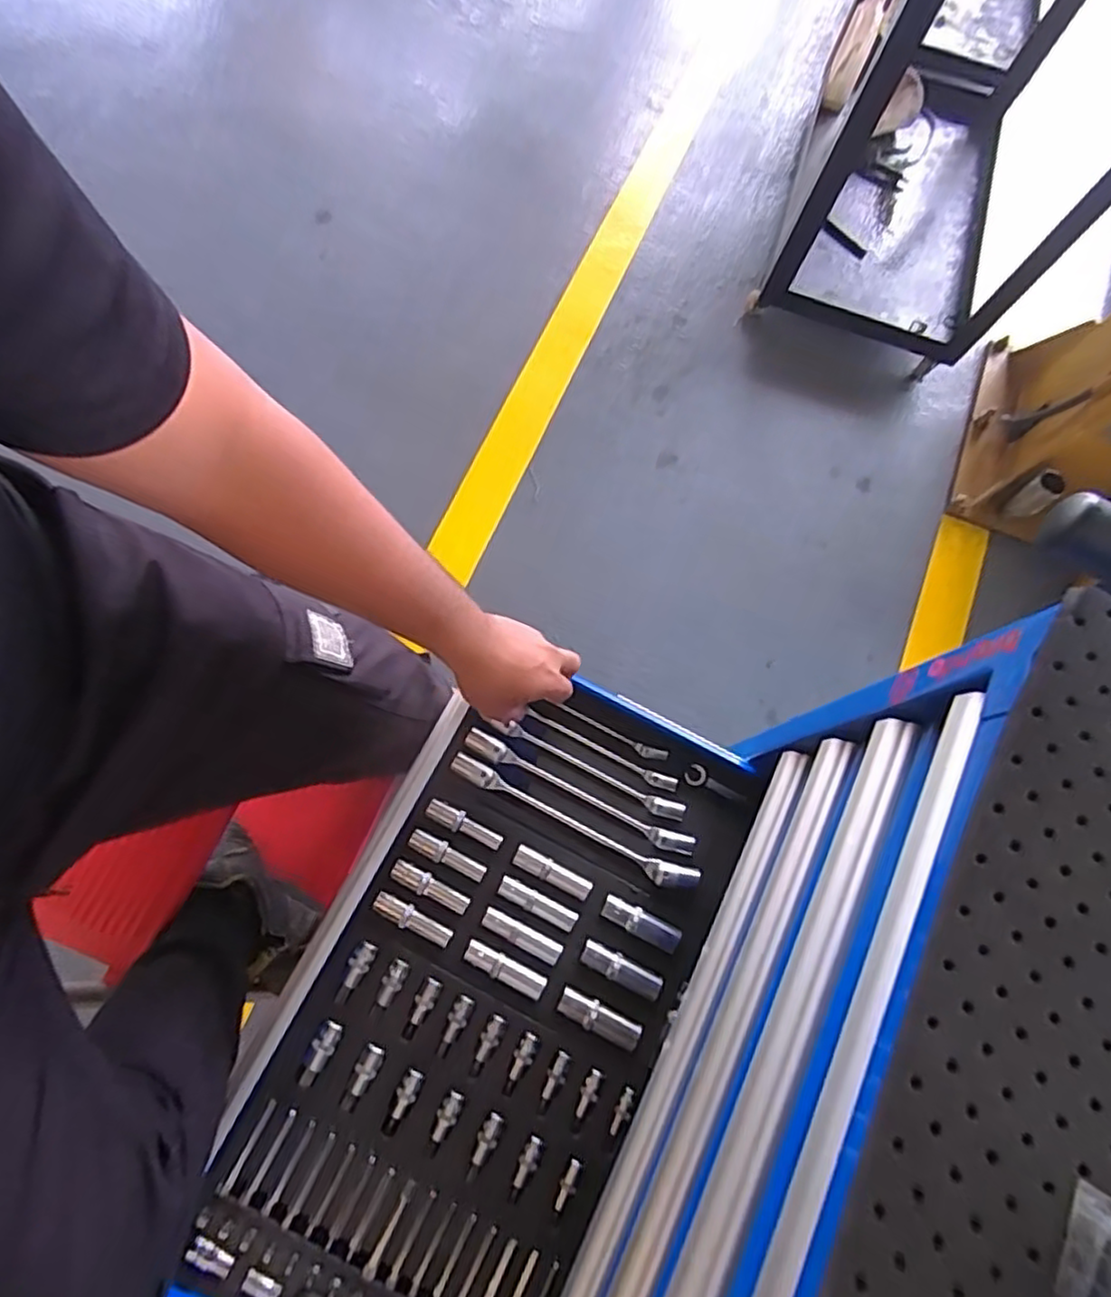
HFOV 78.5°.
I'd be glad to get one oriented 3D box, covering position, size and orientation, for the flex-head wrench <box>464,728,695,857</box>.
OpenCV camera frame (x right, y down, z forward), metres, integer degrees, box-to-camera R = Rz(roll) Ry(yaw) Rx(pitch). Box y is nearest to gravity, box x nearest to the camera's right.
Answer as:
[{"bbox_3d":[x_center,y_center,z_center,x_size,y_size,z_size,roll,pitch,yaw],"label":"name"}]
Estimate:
[{"bbox_3d":[0.023,0.141,0.665,0.243,0.015,0.021,27,73,3],"label":"flex-head wrench"}]

